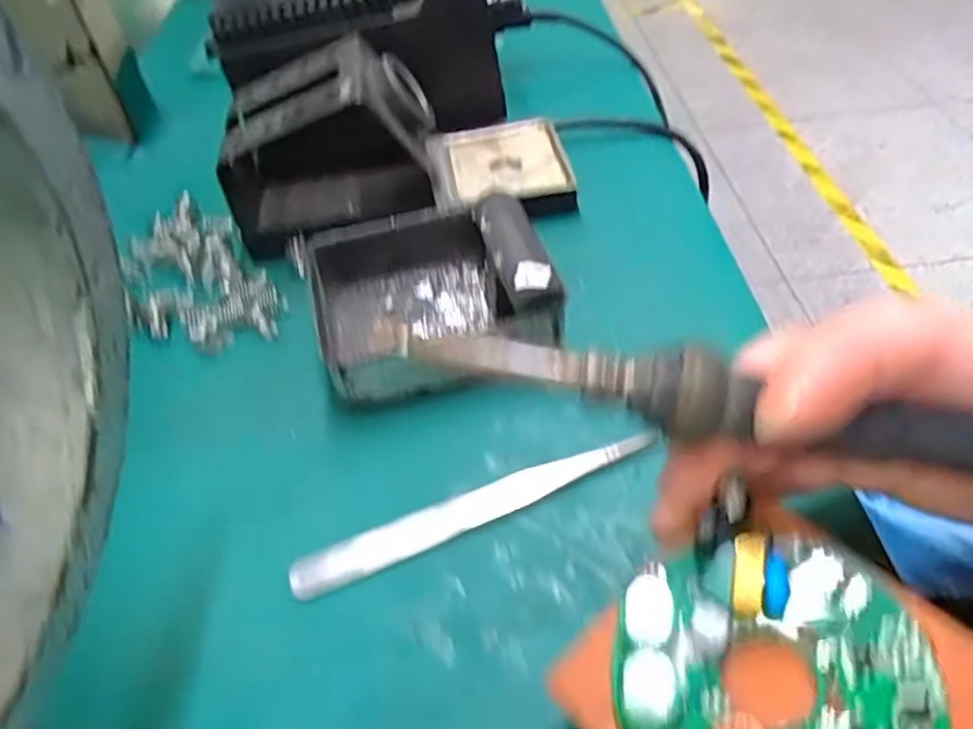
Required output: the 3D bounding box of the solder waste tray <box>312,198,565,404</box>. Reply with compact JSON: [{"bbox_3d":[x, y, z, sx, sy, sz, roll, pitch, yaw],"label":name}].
[{"bbox_3d":[-0.023,-0.031,0.279,0.093,0.031,0.079,-10,48,-3],"label":"solder waste tray"}]

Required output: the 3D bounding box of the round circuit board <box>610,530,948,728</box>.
[{"bbox_3d":[0.060,0.065,0.148,0.063,0.022,0.059,-3,48,3],"label":"round circuit board"}]

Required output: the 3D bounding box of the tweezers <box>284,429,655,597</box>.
[{"bbox_3d":[-0.002,0.047,0.230,0.125,0.004,0.012,-19,49,-11],"label":"tweezers"}]

